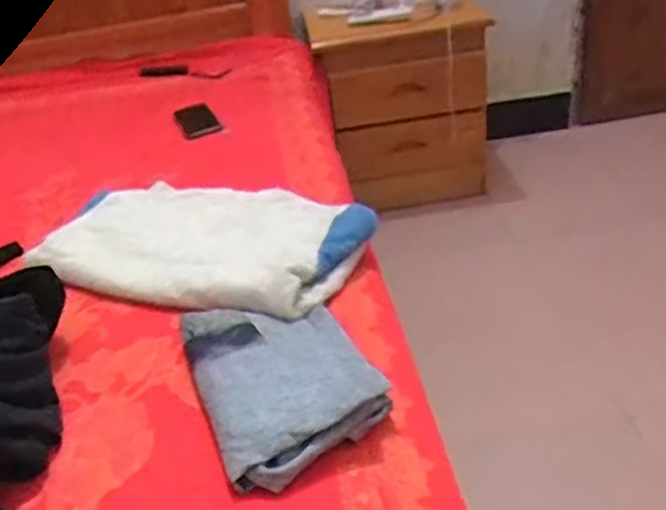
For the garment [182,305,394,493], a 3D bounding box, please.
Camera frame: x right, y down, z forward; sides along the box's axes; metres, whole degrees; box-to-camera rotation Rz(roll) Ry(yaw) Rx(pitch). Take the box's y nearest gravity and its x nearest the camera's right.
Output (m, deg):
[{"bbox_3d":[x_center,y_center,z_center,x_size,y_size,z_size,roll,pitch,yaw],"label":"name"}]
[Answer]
[{"bbox_3d":[-0.053,0.119,0.696,0.161,0.049,0.258,-18,34,-15],"label":"garment"}]

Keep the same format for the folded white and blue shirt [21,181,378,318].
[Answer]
[{"bbox_3d":[-0.175,-0.029,0.955,0.445,0.056,0.283,9,37,26],"label":"folded white and blue shirt"}]

